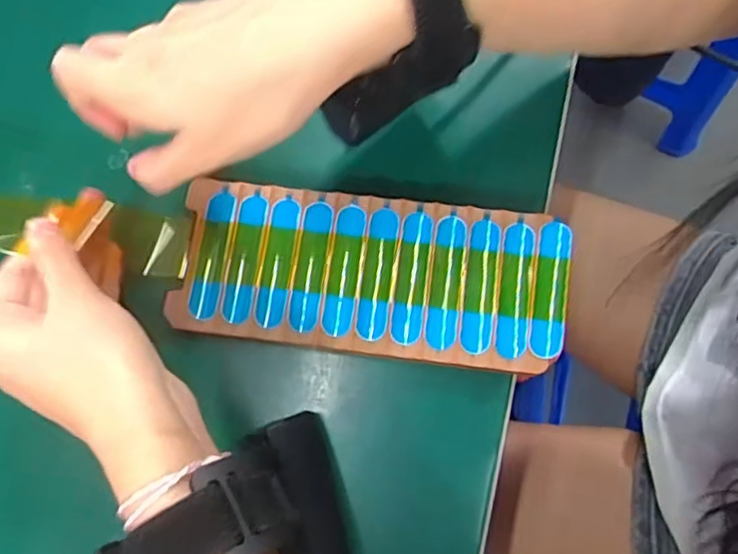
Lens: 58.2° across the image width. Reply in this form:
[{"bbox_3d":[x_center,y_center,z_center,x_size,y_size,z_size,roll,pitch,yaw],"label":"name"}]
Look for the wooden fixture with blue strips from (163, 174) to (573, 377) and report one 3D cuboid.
[{"bbox_3d":[0.001,-0.001,0.312,0.175,0.018,0.073,8,77,4],"label":"wooden fixture with blue strips"}]

